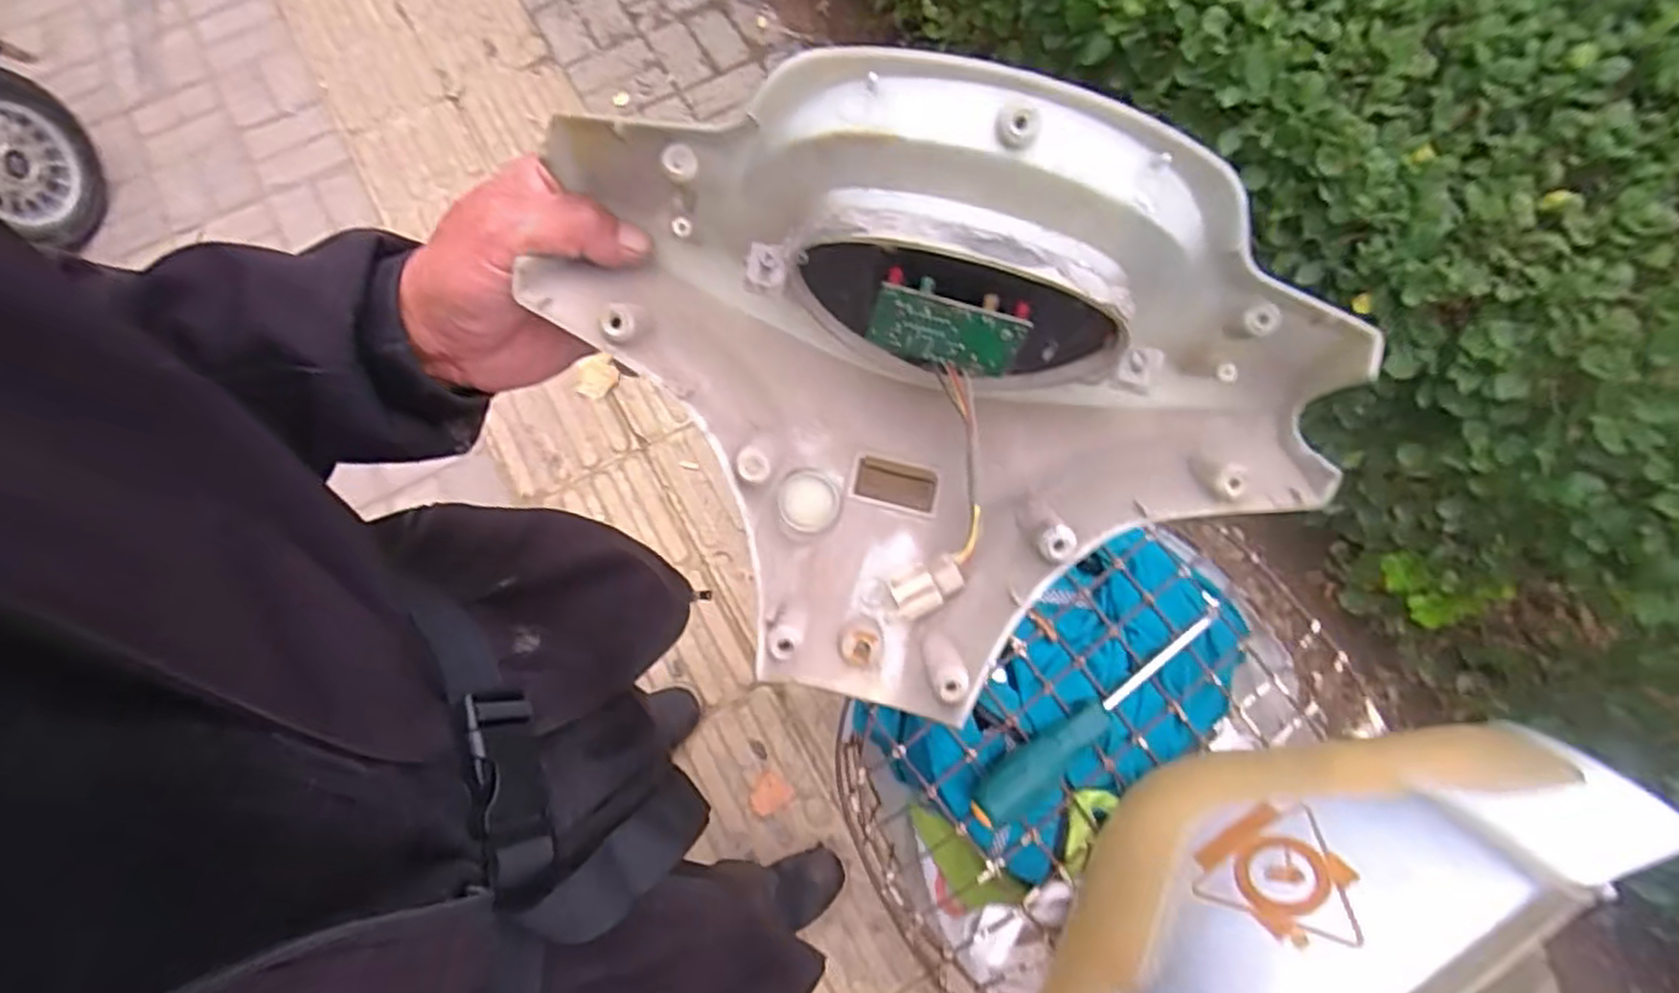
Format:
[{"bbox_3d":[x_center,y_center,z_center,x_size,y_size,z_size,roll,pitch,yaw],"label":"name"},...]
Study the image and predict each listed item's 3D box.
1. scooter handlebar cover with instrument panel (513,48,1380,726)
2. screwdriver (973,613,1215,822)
[{"bbox_3d":[0.031,-0.030,0.303,0.325,0.145,0.196,16,71,6],"label":"scooter handlebar cover with instrument panel"},{"bbox_3d":[0.151,0.128,0.457,0.183,0.024,0.024,-36,74,-12],"label":"screwdriver"}]

